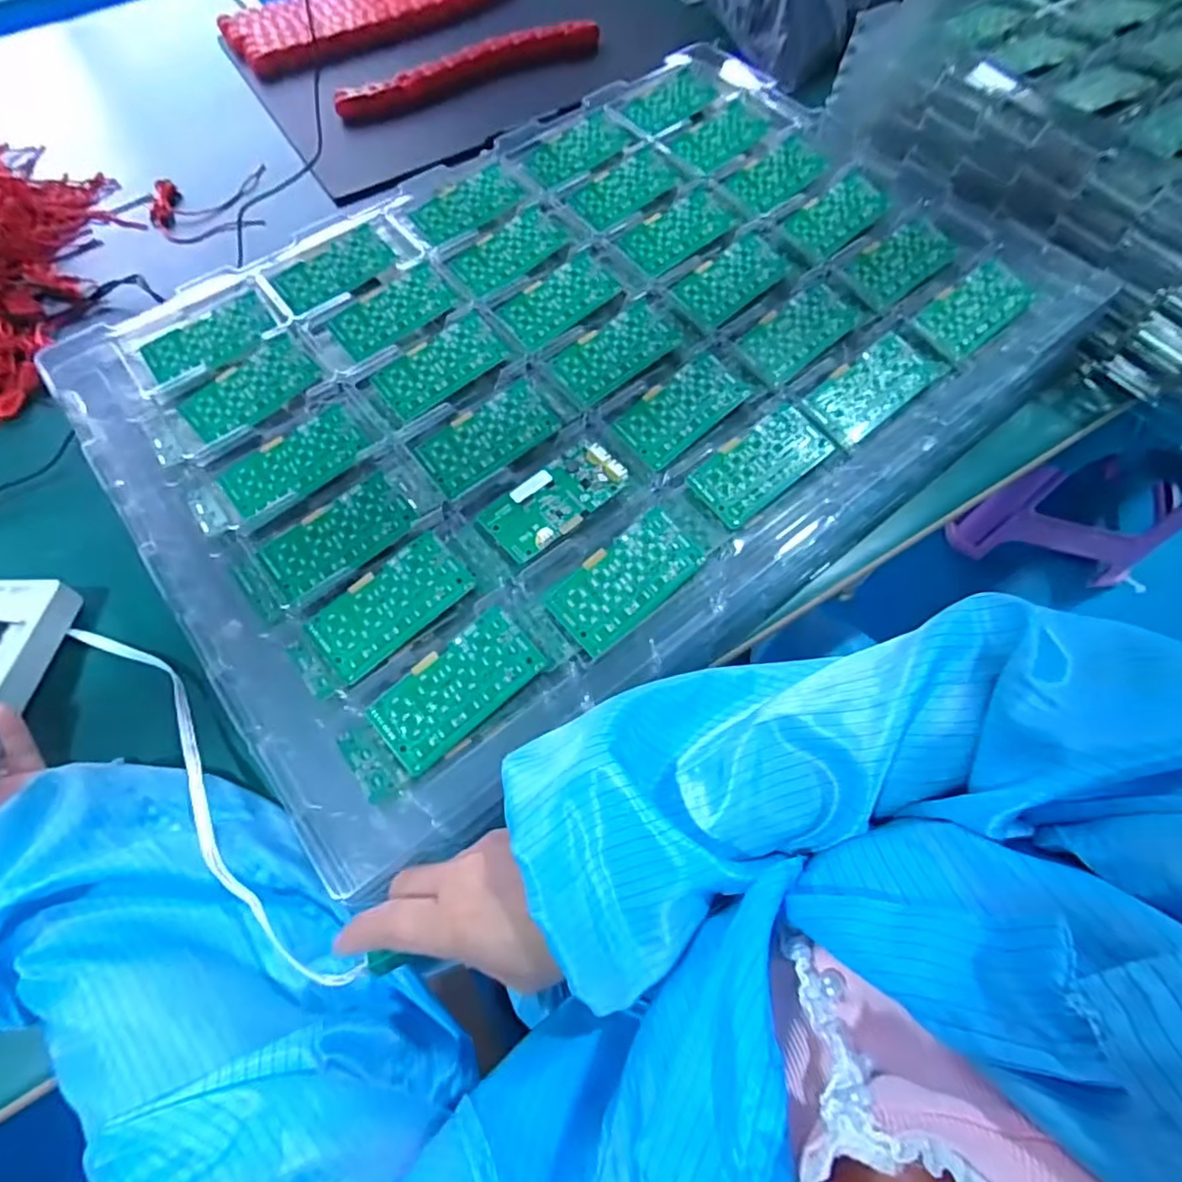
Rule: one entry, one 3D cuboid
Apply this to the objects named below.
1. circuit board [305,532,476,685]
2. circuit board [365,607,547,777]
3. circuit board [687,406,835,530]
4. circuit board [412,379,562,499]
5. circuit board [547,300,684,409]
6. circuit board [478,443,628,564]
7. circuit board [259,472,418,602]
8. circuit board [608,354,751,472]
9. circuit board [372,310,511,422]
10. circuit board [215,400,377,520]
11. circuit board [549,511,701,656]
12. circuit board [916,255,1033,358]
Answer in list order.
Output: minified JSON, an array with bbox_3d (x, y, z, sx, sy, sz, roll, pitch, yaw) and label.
[{"bbox_3d":[-0.118,0.008,0.371,0.093,0.004,0.046,-39,78,-12],"label":"circuit board"},{"bbox_3d":[-0.074,0.055,0.351,0.093,0.012,0.046,-38,71,-15],"label":"circuit board"},{"bbox_3d":[0.111,-0.083,0.408,0.093,0.007,0.047,-37,71,-14],"label":"circuit board"},{"bbox_3d":[-0.069,-0.104,0.420,0.093,0.004,0.049,-38,71,-15],"label":"circuit board"},{"bbox_3d":[0.020,-0.173,0.452,0.096,0.006,0.048,-36,71,-14],"label":"circuit board"},{"bbox_3d":[-0.023,-0.059,0.400,0.093,0.006,0.045,-36,71,-14],"label":"circuit board"},{"bbox_3d":[-0.157,-0.034,0.387,0.091,0.005,0.043,-36,71,-14],"label":"circuit board"},{"bbox_3d":[0.064,-0.127,0.428,0.097,0.004,0.047,-42,72,-16],"label":"circuit board"},{"bbox_3d":[-0.107,-0.162,0.449,0.094,0.004,0.051,-39,71,-15],"label":"circuit board"},{"bbox_3d":[-0.196,-0.086,0.413,0.093,0.007,0.045,-36,71,-14],"label":"circuit board"},{"bbox_3d":[0.022,-0.007,0.377,0.094,0.010,0.044,-40,72,-15],"label":"circuit board"},{"bbox_3d":[0.284,-0.209,0.457,0.086,0.006,0.047,-38,71,-15],"label":"circuit board"}]

